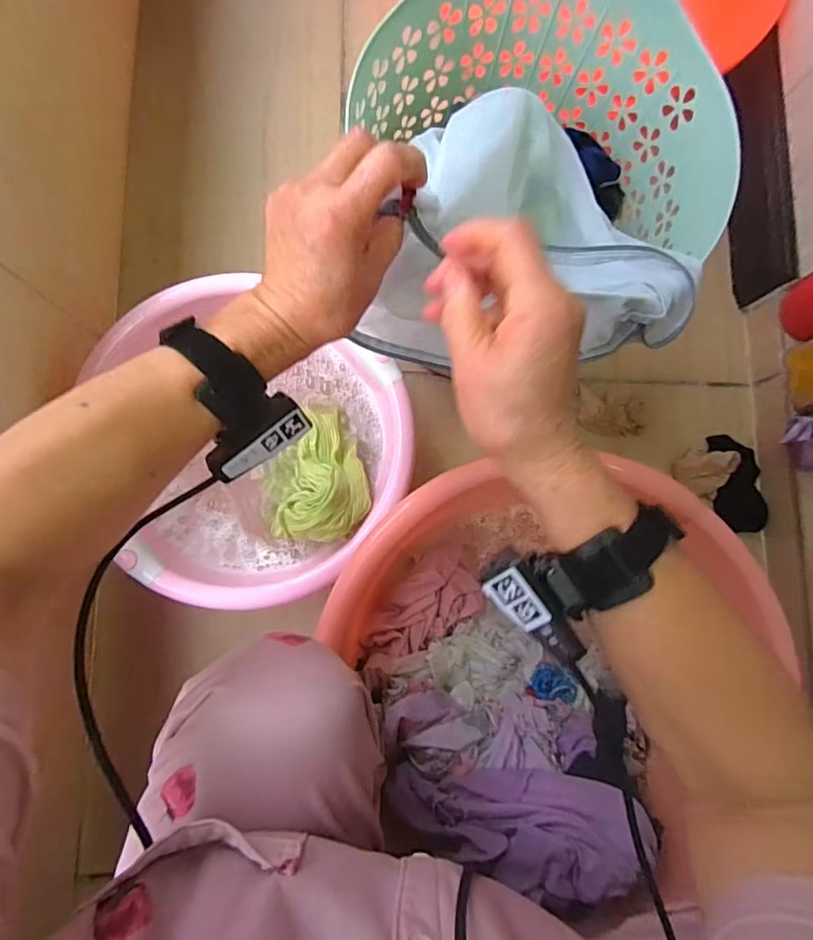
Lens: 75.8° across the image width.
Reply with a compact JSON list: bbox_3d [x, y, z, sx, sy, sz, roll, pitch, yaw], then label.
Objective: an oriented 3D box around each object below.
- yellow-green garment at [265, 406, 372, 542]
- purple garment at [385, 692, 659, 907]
[{"bbox_3d":[-0.098,0.004,0.558,0.110,0.068,0.155,-9,85,-7],"label":"yellow-green garment"},{"bbox_3d":[0.098,0.330,0.515,0.263,0.115,0.172,11,83,-5],"label":"purple garment"}]

